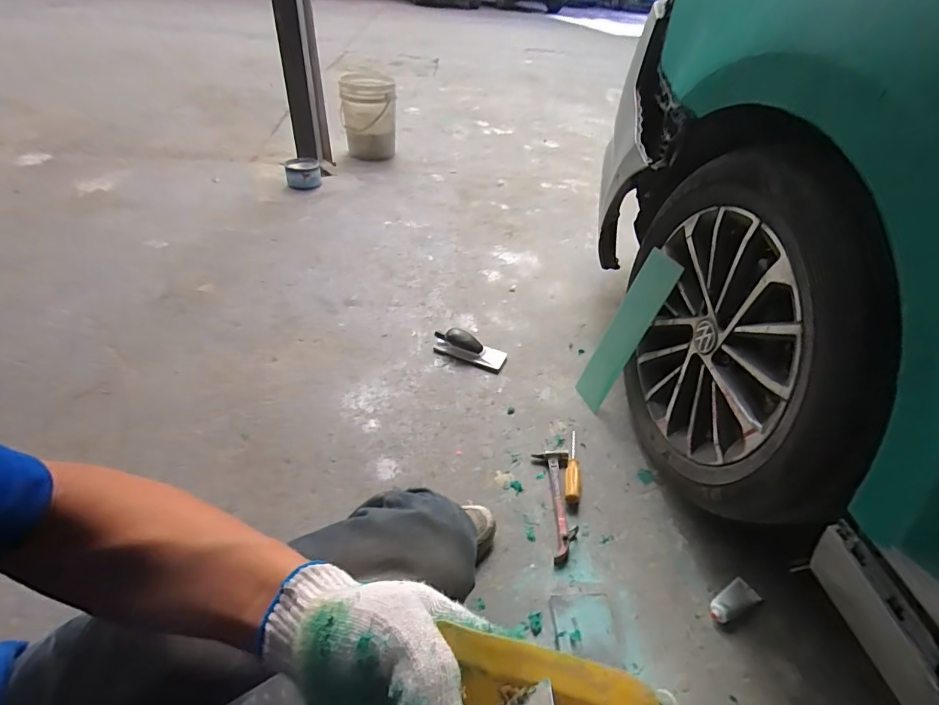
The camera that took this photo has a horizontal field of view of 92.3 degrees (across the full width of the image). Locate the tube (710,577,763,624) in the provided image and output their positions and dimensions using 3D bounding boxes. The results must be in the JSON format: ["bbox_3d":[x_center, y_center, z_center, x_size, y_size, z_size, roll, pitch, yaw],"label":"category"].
[{"bbox_3d":[0.453,0.427,0.774,0.103,0.016,0.042,-17,44,-24],"label":"tube"}]

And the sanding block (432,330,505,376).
[{"bbox_3d":[0.000,-0.012,1.238,0.206,0.055,0.077,19,42,17],"label":"sanding block"}]

